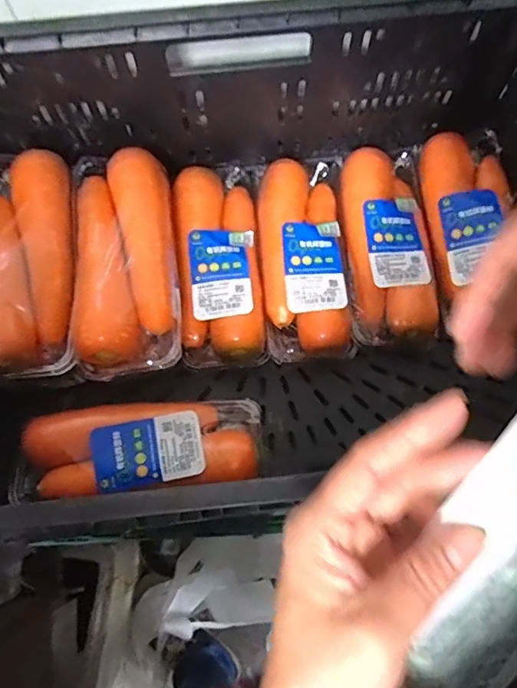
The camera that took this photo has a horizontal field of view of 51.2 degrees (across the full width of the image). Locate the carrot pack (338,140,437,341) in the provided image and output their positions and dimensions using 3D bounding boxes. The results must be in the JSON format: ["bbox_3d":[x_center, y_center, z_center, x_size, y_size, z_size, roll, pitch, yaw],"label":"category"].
[{"bbox_3d":[0.139,-0.110,0.582,0.093,0.045,0.224,0,74,0],"label":"carrot pack"}]

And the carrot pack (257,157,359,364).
[{"bbox_3d":[0.050,-0.093,0.580,0.097,0.053,0.227,-2,74,0],"label":"carrot pack"}]

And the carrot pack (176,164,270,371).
[{"bbox_3d":[-0.041,-0.089,0.577,0.095,0.052,0.223,-2,74,0],"label":"carrot pack"}]

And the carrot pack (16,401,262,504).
[{"bbox_3d":[-0.107,0.098,0.515,0.221,0.064,0.080,-5,74,-1],"label":"carrot pack"}]

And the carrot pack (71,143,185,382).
[{"bbox_3d":[-0.128,-0.083,0.522,0.095,0.068,0.232,-7,74,-1],"label":"carrot pack"}]

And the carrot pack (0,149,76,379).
[{"bbox_3d":[-0.228,-0.084,0.519,0.093,0.056,0.234,-9,74,-2],"label":"carrot pack"}]

